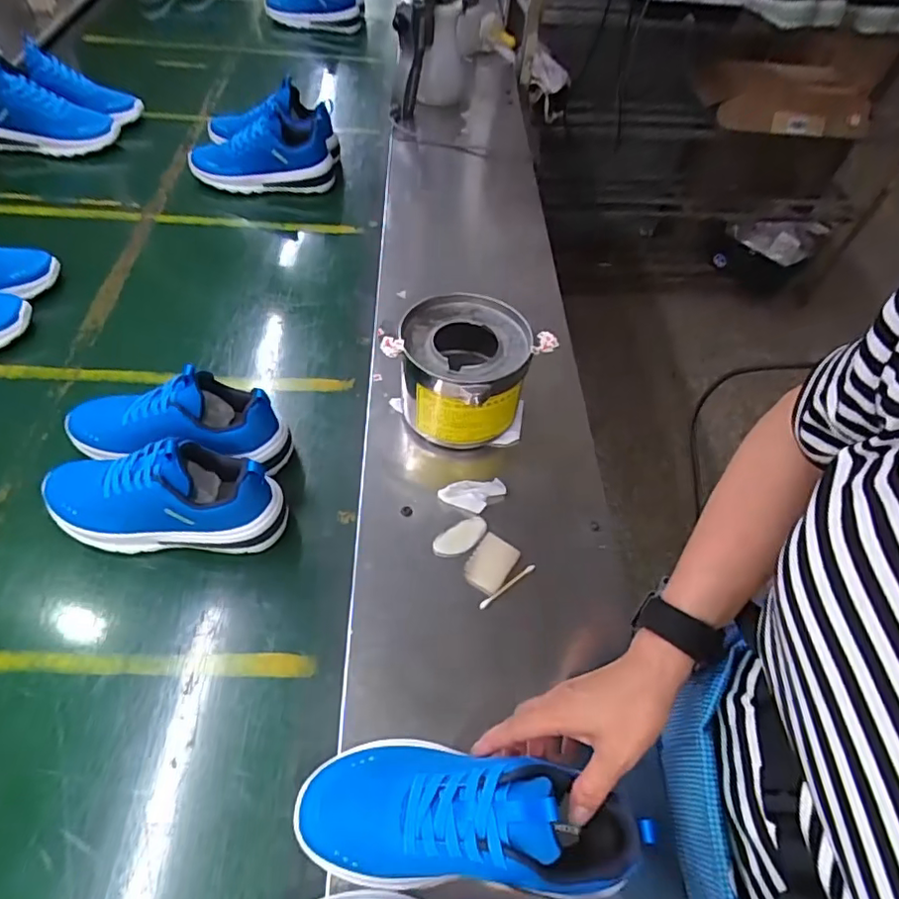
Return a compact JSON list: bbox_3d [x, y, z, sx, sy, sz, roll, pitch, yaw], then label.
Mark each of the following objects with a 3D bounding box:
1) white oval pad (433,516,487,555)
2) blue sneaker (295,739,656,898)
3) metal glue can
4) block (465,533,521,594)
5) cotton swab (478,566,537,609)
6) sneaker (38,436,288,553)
[{"bbox_3d":[0.012,0.090,0.583,0.060,0.005,0.029,-28,61,-25],"label":"white oval pad"},{"bbox_3d":[0.010,0.246,0.388,0.226,0.097,0.089,0,52,12],"label":"blue sneaker"},{"bbox_3d":[0.014,-0.079,0.640,0.133,0.125,0.136,3,53,-4],"label":"metal glue can"},{"bbox_3d":[0.042,0.113,0.568,0.041,0.004,0.056,27,57,16],"label":"block"},{"bbox_3d":[0.057,0.133,0.555,0.072,0.004,0.007,-32,61,-24],"label":"cotton swab"},{"bbox_3d":[-0.288,0.040,0.567,0.236,0.118,0.094,5,53,-3],"label":"sneaker"}]

